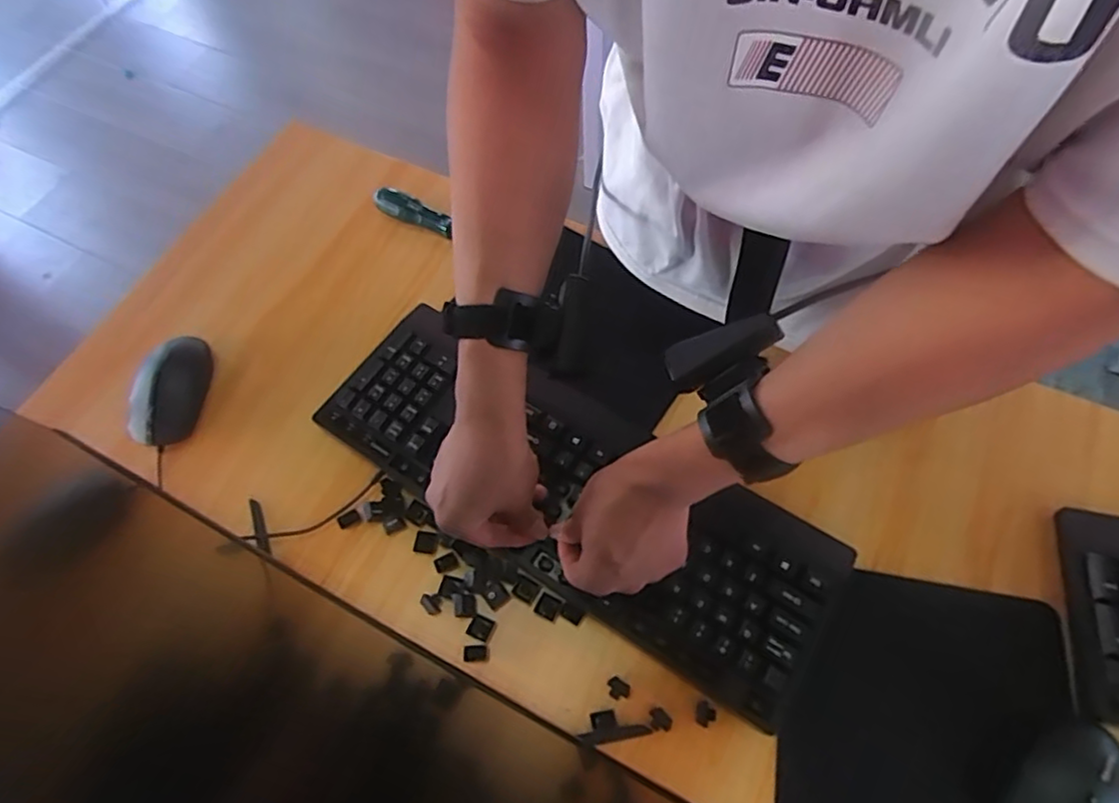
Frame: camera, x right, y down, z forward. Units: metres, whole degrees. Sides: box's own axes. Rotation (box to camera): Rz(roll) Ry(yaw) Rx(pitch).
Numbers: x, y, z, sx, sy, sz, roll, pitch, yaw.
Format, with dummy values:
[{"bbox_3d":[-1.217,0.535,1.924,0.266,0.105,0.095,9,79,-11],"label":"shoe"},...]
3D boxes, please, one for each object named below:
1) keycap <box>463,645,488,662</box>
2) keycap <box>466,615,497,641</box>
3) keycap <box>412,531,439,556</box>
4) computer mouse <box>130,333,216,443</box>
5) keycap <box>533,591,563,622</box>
[{"bbox_3d":[-0.065,0.193,0.477,0.018,0.008,0.012,-4,63,1],"label":"keycap"},{"bbox_3d":[-0.060,0.175,0.482,0.018,0.005,0.017,20,65,12],"label":"keycap"},{"bbox_3d":[-0.110,0.117,0.516,0.020,0.004,0.019,9,64,7],"label":"keycap"},{"bbox_3d":[-0.367,-0.014,0.583,0.054,0.033,0.106,2,63,4],"label":"computer mouse"},{"bbox_3d":[-0.008,0.161,0.488,0.018,0.007,0.017,27,67,15],"label":"keycap"}]

